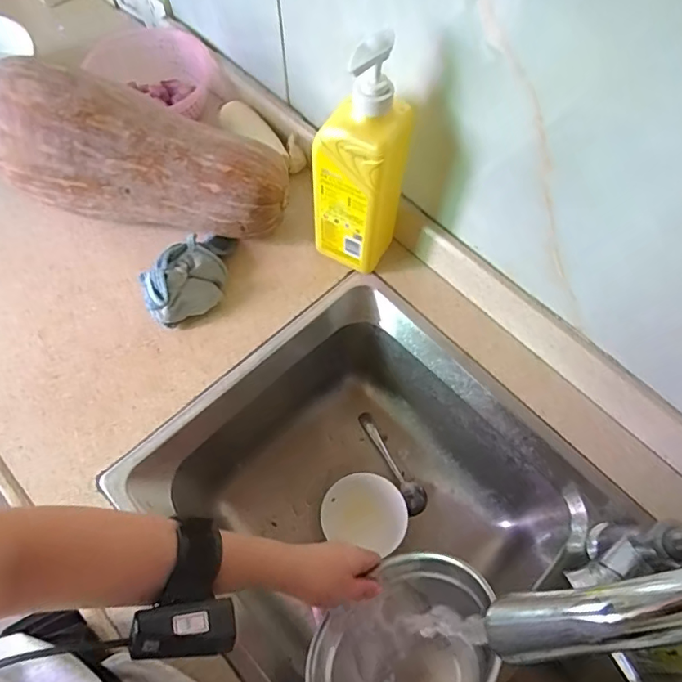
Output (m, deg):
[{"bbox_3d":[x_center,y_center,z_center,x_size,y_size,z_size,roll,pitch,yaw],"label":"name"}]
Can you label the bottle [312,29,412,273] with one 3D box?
[{"bbox_3d":[0.021,-0.178,0.524,0.076,0.286,0.075,33,69,13],"label":"bottle"}]

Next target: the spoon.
[{"bbox_3d":[0.078,0.176,0.741,0.034,0.021,0.162,-25,69,-11],"label":"spoon"}]

